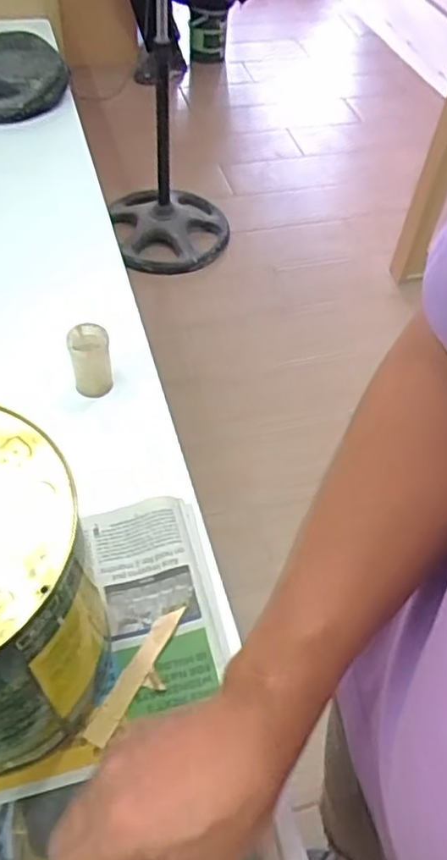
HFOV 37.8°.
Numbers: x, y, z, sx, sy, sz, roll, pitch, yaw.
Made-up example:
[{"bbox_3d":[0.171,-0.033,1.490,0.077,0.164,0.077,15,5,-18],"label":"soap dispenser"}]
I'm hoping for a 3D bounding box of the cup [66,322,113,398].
[{"bbox_3d":[-0.131,-0.063,0.645,0.037,0.080,0.040,3,52,-3],"label":"cup"}]

